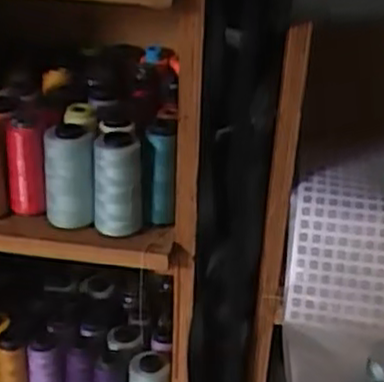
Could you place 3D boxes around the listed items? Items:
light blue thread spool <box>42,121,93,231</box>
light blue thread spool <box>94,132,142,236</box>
[{"bbox_3d":[-0.134,-0.011,0.778,0.052,0.112,0.045,-4,31,-11],"label":"light blue thread spool"},{"bbox_3d":[-0.080,-0.010,0.775,0.051,0.113,0.043,-1,30,-6],"label":"light blue thread spool"}]

